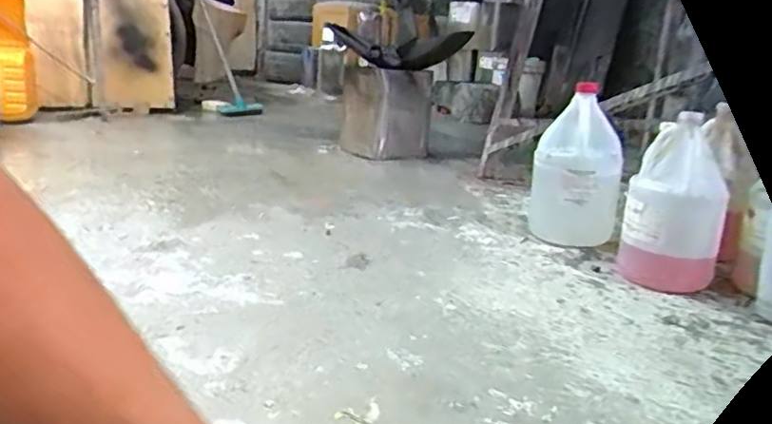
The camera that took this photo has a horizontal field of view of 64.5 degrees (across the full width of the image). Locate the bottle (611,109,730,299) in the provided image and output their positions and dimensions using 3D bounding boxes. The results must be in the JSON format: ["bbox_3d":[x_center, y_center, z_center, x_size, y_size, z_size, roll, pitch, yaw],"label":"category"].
[{"bbox_3d":[0.473,-0.005,1.015,0.143,0.284,0.142,11,16,19],"label":"bottle"}]

